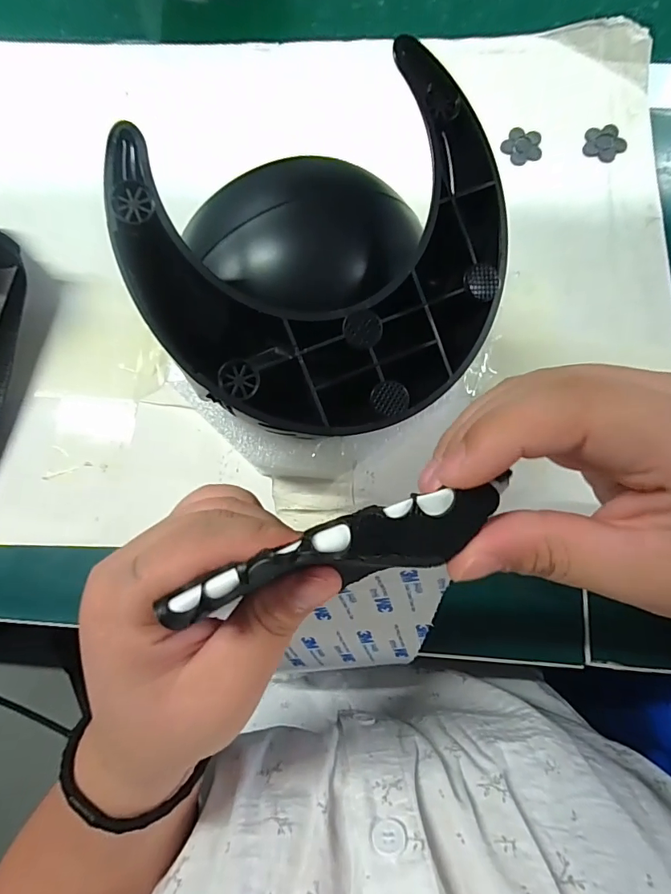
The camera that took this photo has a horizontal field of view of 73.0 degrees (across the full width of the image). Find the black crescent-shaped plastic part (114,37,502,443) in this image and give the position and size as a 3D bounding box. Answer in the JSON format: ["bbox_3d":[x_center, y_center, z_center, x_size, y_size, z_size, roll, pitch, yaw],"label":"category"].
[{"bbox_3d":[-0.001,-0.055,0.140,0.113,0.012,0.099,-21,95,-7],"label":"black crescent-shaped plastic part"}]

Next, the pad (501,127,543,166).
[{"bbox_3d":[0.123,-0.197,0.297,0.025,0.004,0.027,26,81,7],"label":"pad"}]

